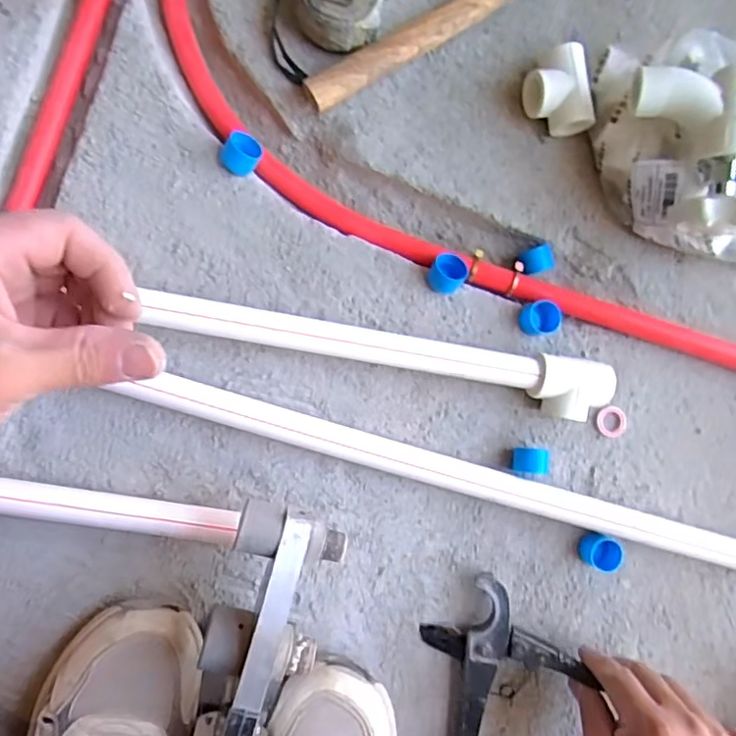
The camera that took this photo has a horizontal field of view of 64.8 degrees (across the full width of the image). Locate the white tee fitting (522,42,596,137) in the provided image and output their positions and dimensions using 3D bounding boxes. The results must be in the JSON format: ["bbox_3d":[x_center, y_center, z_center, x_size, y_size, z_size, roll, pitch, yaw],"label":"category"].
[{"bbox_3d":[0.156,-0.226,0.477,0.050,0.039,0.069,-14,91,-7],"label":"white tee fitting"}]

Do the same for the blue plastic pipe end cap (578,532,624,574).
[{"bbox_3d":[0.196,0.155,0.484,0.035,0.020,0.028,32,85,-5],"label":"blue plastic pipe end cap"}]

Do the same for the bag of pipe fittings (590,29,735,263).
[{"bbox_3d":[0.269,-0.170,0.458,0.136,0.102,0.192,-16,91,-7],"label":"bag of pipe fittings"}]

